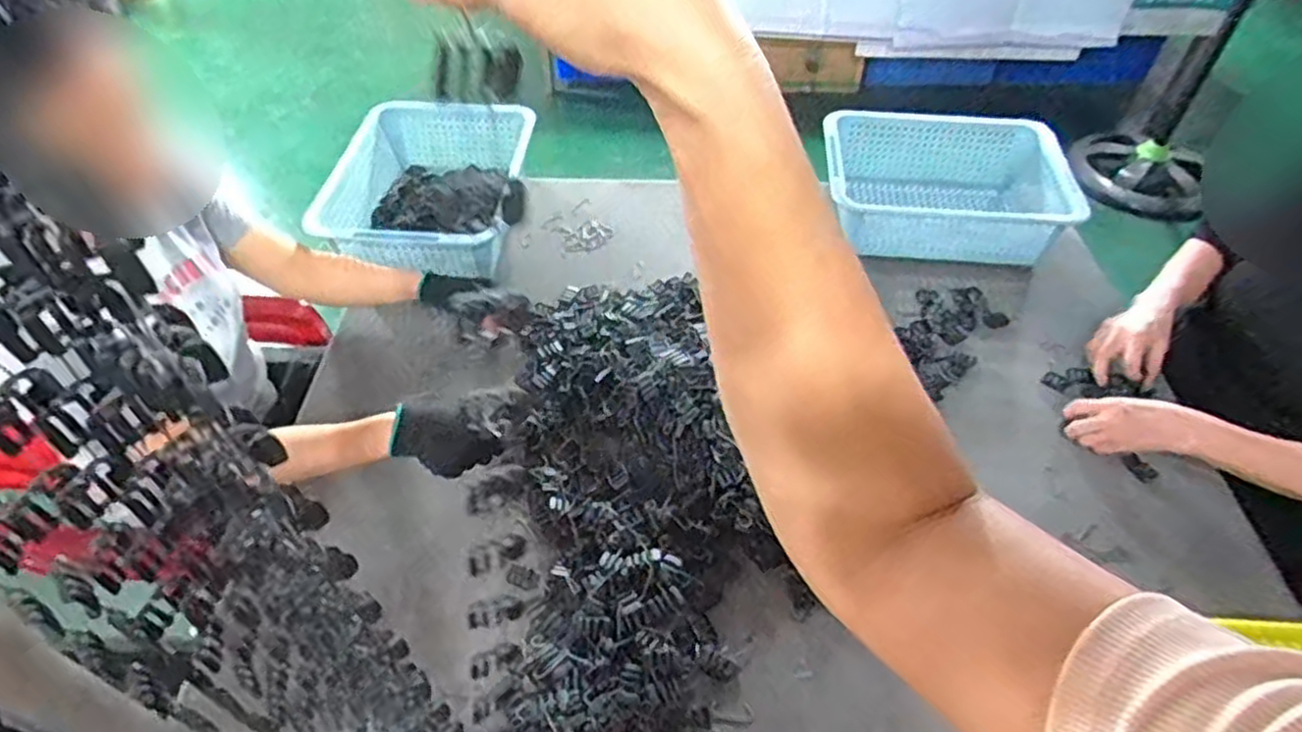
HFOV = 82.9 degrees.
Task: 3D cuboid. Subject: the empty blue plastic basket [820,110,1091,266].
[{"bbox_3d":[0.523,-0.306,1.320,0.428,0.145,0.298,3,48,2],"label":"empty blue plastic basket"}]

